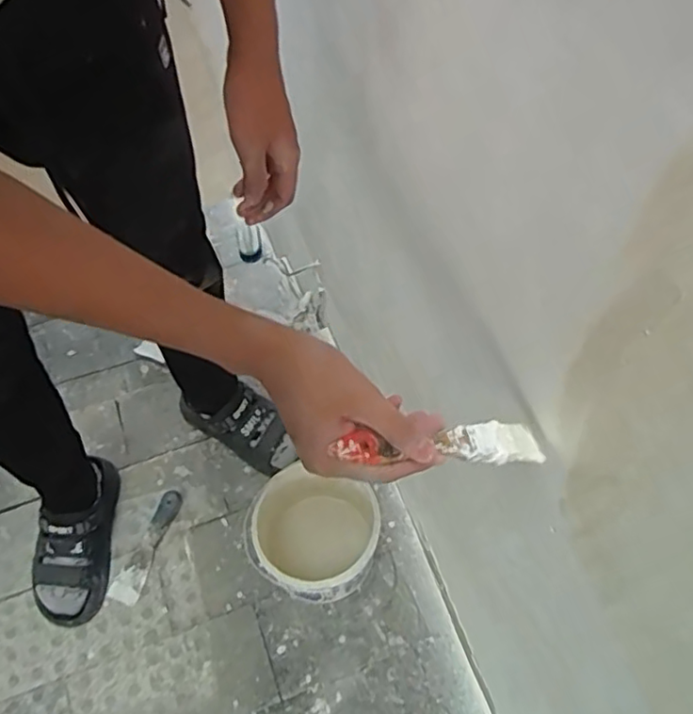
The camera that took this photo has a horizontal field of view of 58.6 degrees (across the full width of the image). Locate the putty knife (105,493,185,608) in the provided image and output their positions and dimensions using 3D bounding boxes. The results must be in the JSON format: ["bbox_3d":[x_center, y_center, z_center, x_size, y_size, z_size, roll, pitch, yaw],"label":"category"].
[{"bbox_3d":[-0.347,0.325,1.071,0.051,0.012,0.194,17,64,9],"label":"putty knife"}]

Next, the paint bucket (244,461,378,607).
[{"bbox_3d":[-0.051,0.282,0.987,0.187,0.183,0.185,0,62,1],"label":"paint bucket"}]

